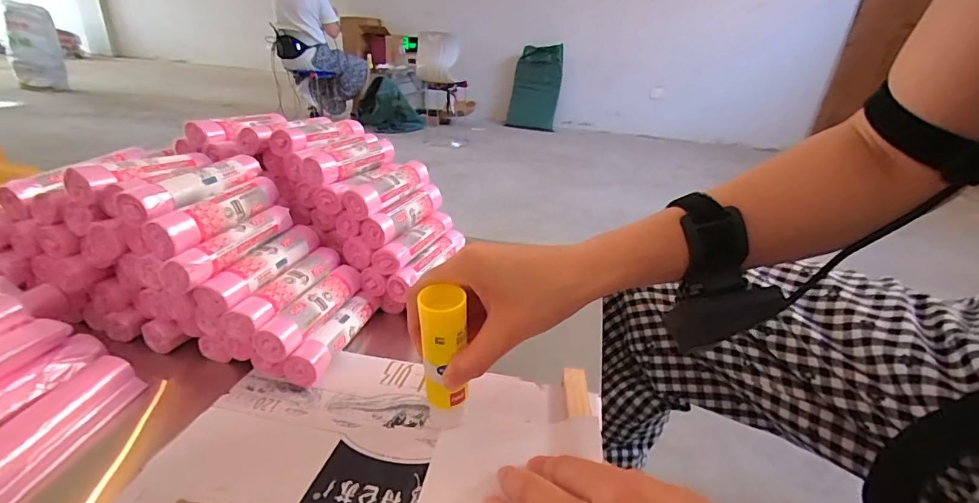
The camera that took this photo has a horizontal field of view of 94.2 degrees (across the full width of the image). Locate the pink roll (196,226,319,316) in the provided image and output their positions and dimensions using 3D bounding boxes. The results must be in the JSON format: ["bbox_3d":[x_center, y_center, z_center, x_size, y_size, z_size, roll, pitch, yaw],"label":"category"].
[{"bbox_3d":[-0.188,0.010,0.389,0.026,0.023,0.122,11,25,14],"label":"pink roll"}]

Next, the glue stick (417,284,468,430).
[{"bbox_3d":[-0.029,0.072,0.302,0.029,0.110,0.029,27,40,36],"label":"glue stick"}]

